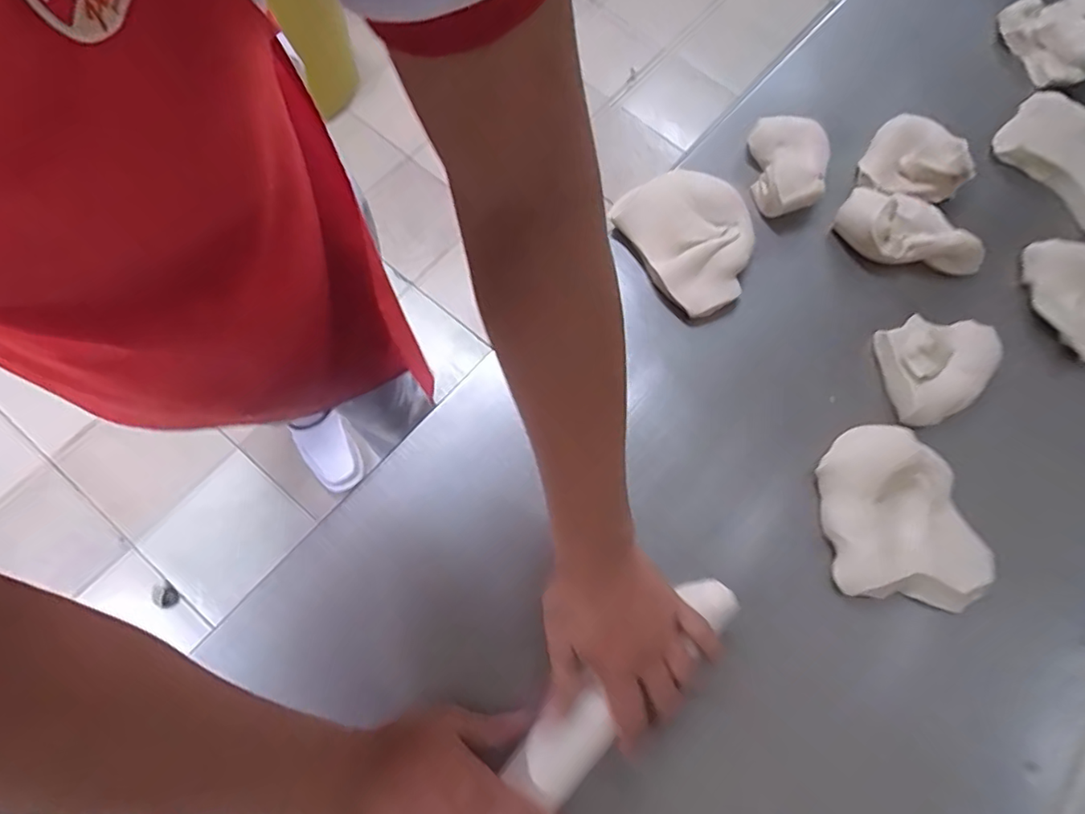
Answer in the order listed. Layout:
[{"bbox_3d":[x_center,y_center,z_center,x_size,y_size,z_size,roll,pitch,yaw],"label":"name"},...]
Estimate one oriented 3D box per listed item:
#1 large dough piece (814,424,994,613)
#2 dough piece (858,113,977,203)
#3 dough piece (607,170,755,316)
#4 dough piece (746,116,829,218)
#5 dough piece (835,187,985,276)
[{"bbox_3d":[0.331,0.100,0.528,0.133,0.040,0.161,-4,72,-5],"label":"large dough piece"},{"bbox_3d":[0.442,-0.294,0.669,0.105,0.051,0.107,18,71,3],"label":"dough piece"},{"bbox_3d":[0.167,-0.187,0.623,0.136,0.042,0.164,-31,76,-13],"label":"dough piece"},{"bbox_3d":[0.288,-0.282,0.663,0.085,0.048,0.136,5,71,-2],"label":"dough piece"},{"bbox_3d":[0.414,-0.196,0.635,0.159,0.043,0.087,18,71,3],"label":"dough piece"}]

